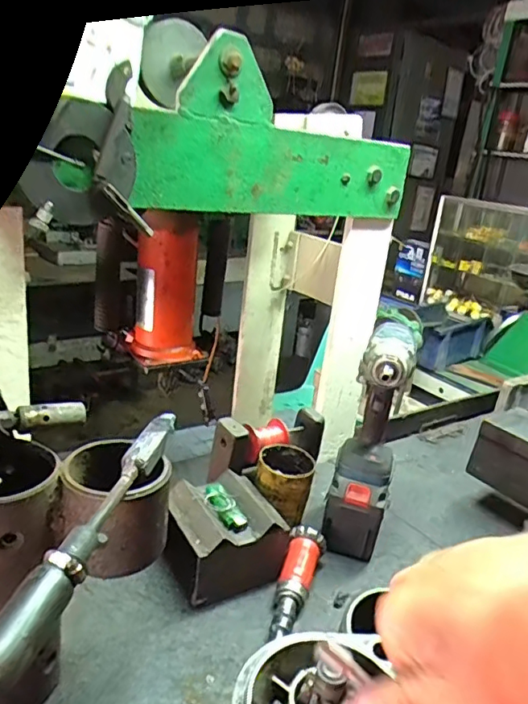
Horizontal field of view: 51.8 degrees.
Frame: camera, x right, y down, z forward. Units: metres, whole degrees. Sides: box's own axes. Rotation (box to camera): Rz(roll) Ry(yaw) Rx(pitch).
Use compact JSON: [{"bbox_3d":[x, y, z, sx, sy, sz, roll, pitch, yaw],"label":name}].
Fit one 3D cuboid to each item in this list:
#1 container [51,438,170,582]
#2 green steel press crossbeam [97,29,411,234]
[{"bbox_3d":[-0.129,0.129,0.456,0.092,0.082,0.084,19,23,31],"label":"container"},{"bbox_3d":[0.024,-0.299,0.772,0.536,0.199,0.032,-8,25,-36],"label":"green steel press crossbeam"}]

